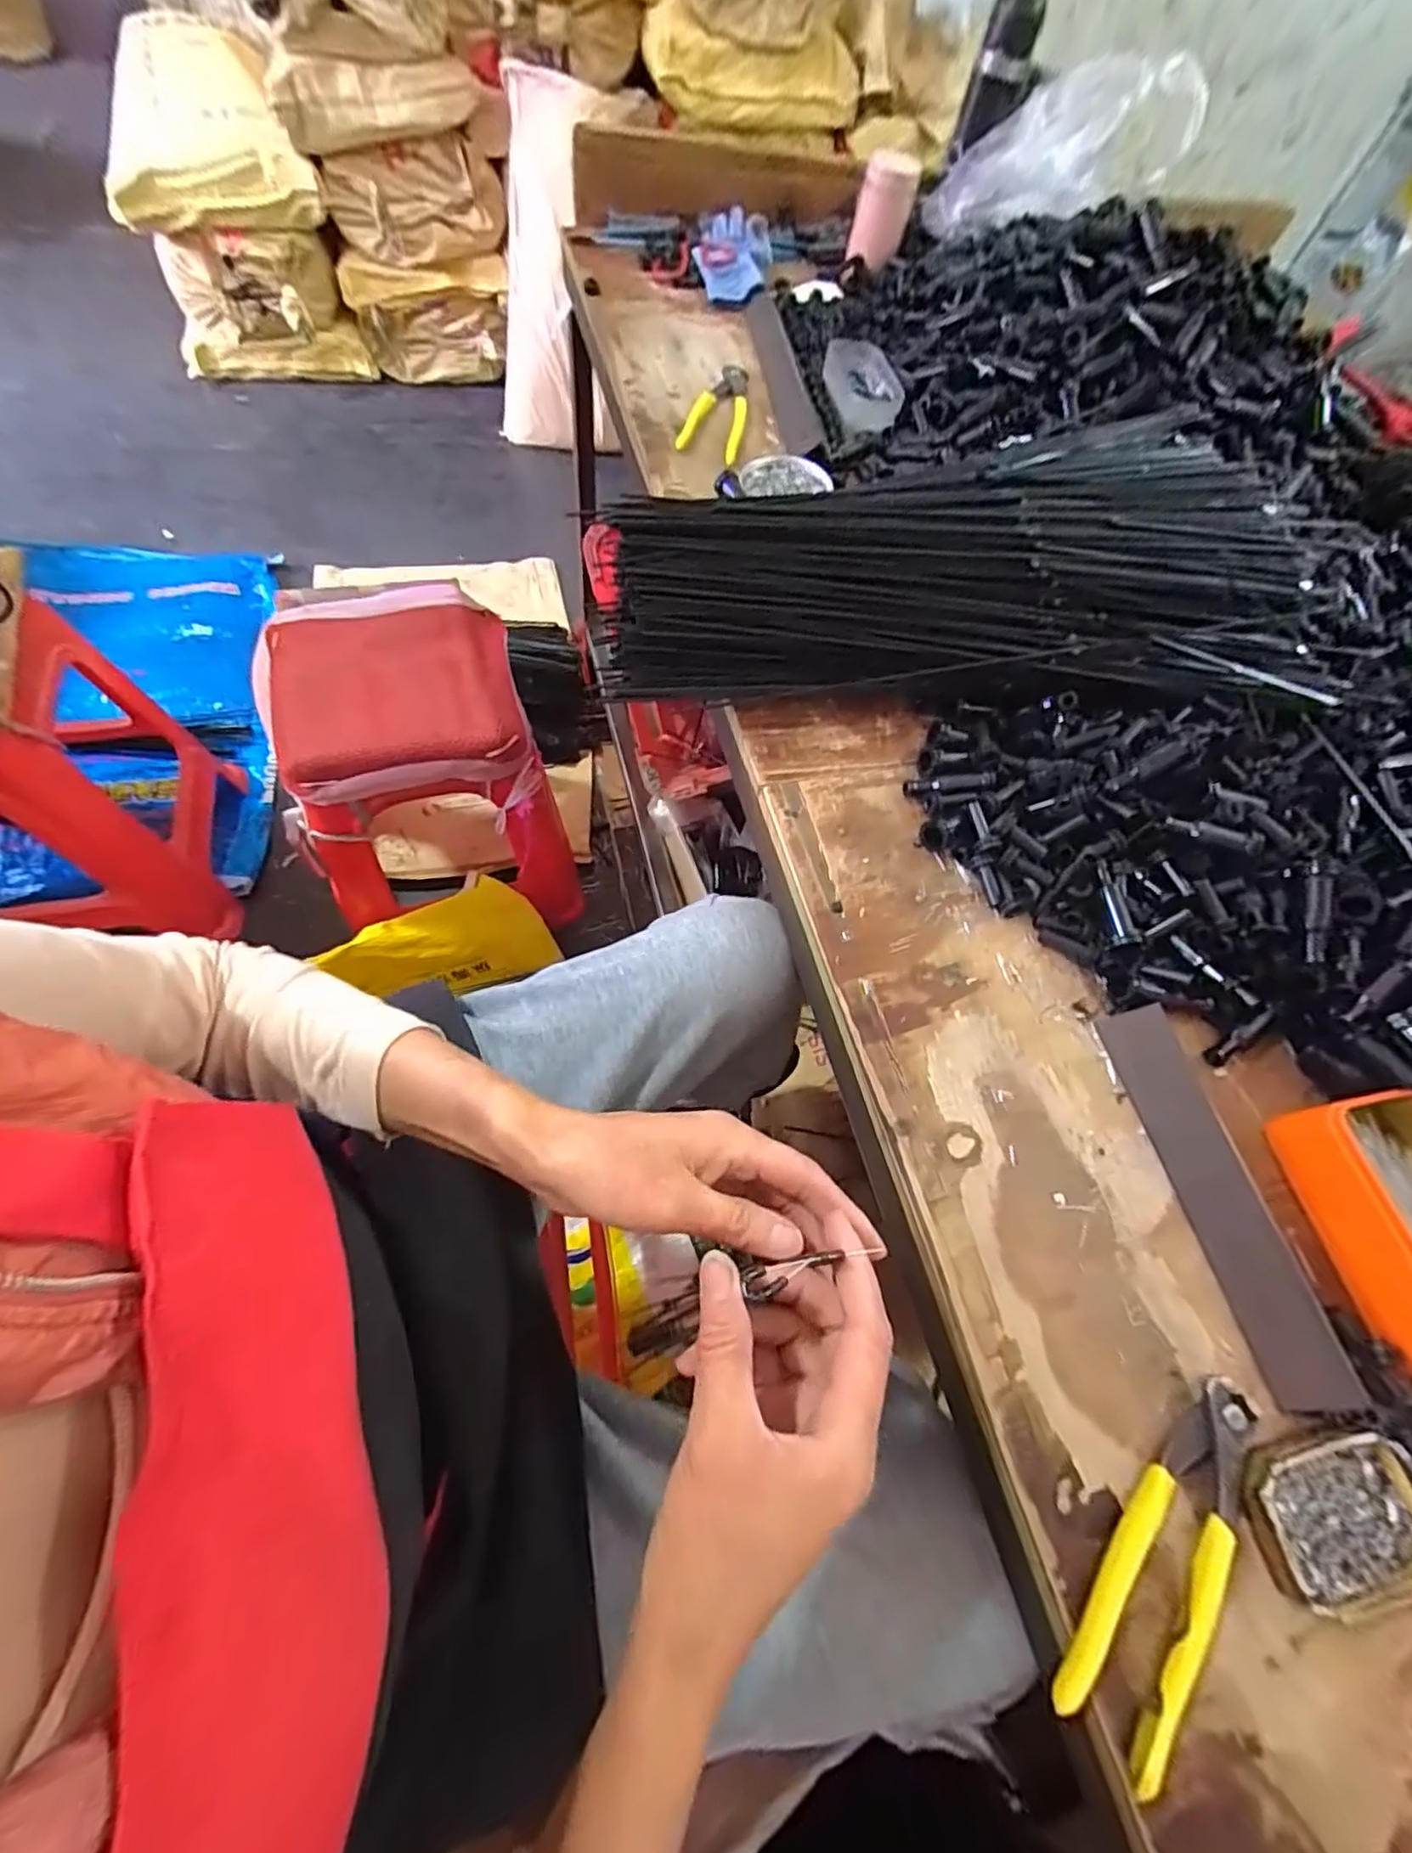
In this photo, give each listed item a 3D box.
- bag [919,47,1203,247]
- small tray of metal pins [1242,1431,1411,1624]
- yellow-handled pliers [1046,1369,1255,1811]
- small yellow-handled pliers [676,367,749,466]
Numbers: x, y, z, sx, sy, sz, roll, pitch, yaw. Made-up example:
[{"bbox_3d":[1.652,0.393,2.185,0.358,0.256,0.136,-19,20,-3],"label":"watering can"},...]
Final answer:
[{"bbox_3d":[0.401,-0.898,0.759,0.287,0.098,0.085,7,64,26],"label":"bag"},{"bbox_3d":[0.312,0.288,0.317,0.092,0.015,0.062,-7,66,-11],"label":"small tray of metal pins"},{"bbox_3d":[0.221,0.294,0.308,0.044,0.024,0.163,43,66,12],"label":"yellow-handled pliers"},{"bbox_3d":[0.015,-0.549,0.694,0.058,0.020,0.155,15,63,-1],"label":"small yellow-handled pliers"}]

